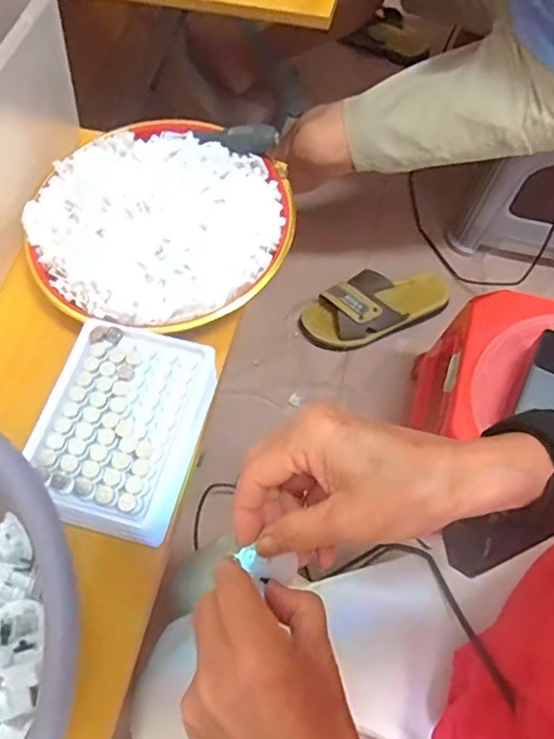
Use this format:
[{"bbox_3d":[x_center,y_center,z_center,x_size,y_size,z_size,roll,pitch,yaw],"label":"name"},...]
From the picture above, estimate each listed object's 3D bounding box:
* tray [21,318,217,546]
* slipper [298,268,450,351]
[{"bbox_3d":[-0.106,0.037,0.394,0.104,0.029,0.138,15,66,7],"label":"tray"},{"bbox_3d":[0.177,-0.117,1.029,0.274,0.065,0.118,-18,67,-8],"label":"slipper"}]

